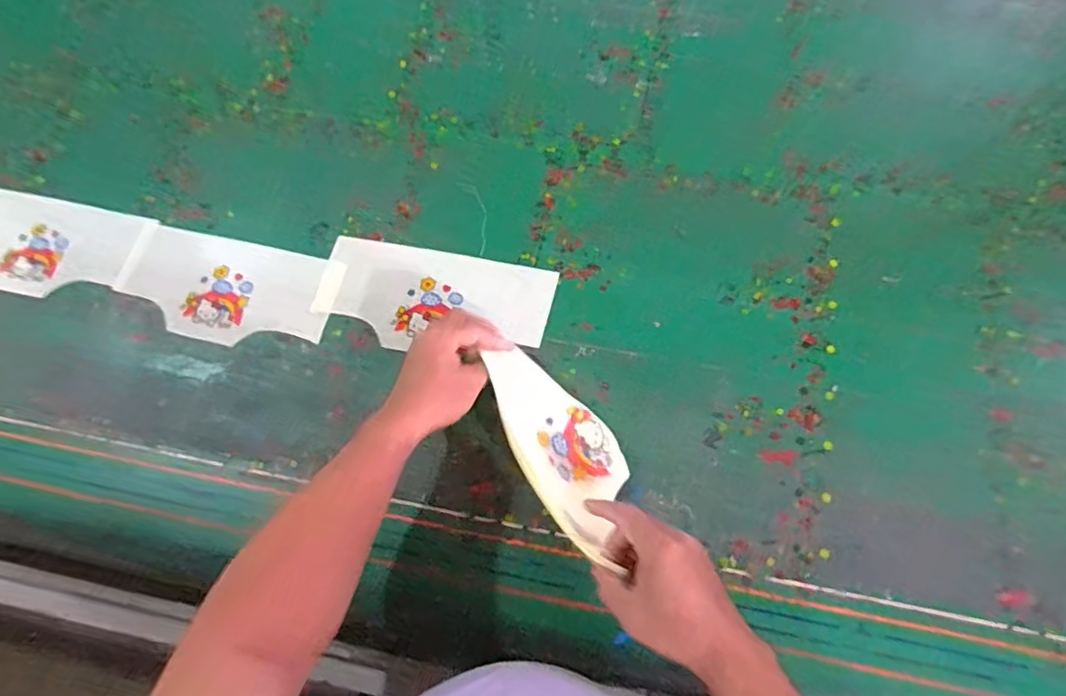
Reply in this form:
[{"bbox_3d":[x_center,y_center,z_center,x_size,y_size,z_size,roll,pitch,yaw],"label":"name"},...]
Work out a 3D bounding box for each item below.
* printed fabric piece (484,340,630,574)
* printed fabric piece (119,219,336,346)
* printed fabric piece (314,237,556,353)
[{"bbox_3d":[0.025,0.090,0.594,0.152,0.049,0.229,-25,82,-32],"label":"printed fabric piece"},{"bbox_3d":[-0.388,-0.074,0.748,0.274,0.011,0.133,13,72,5],"label":"printed fabric piece"},{"bbox_3d":[-0.122,-0.060,0.728,0.283,0.007,0.133,10,71,4],"label":"printed fabric piece"}]

